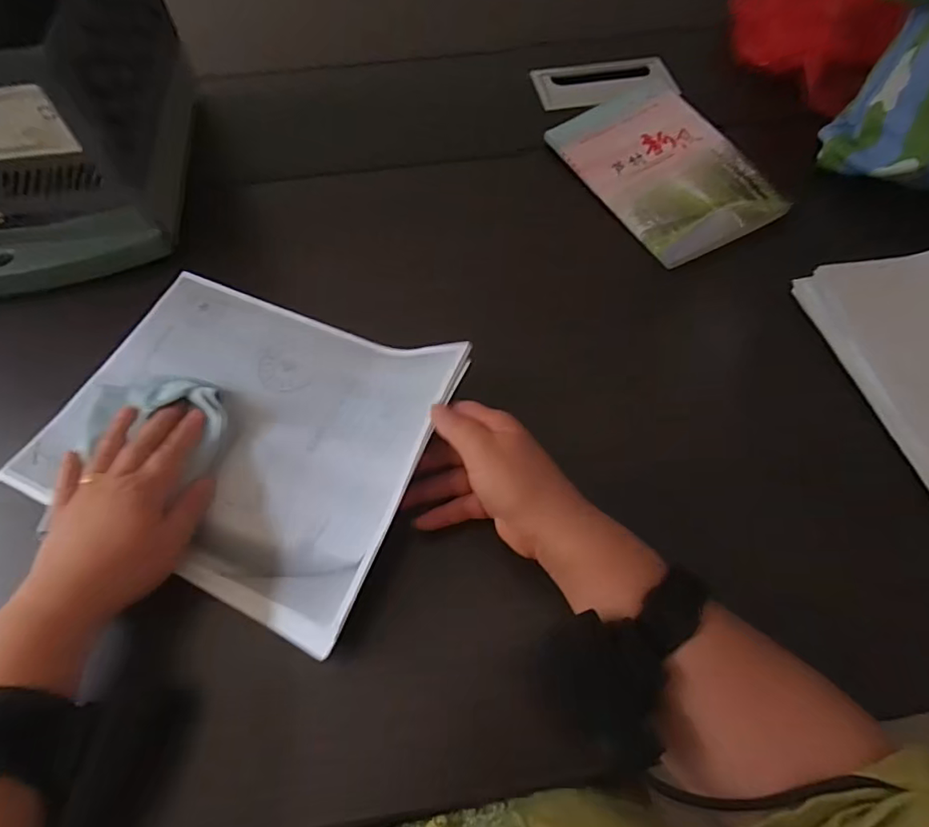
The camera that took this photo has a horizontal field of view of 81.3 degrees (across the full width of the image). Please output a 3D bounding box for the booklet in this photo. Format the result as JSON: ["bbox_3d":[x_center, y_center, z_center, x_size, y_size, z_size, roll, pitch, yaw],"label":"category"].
[{"bbox_3d":[0.195,-0.246,0.535,0.146,0.009,0.211,-28,68,-6],"label":"booklet"}]

